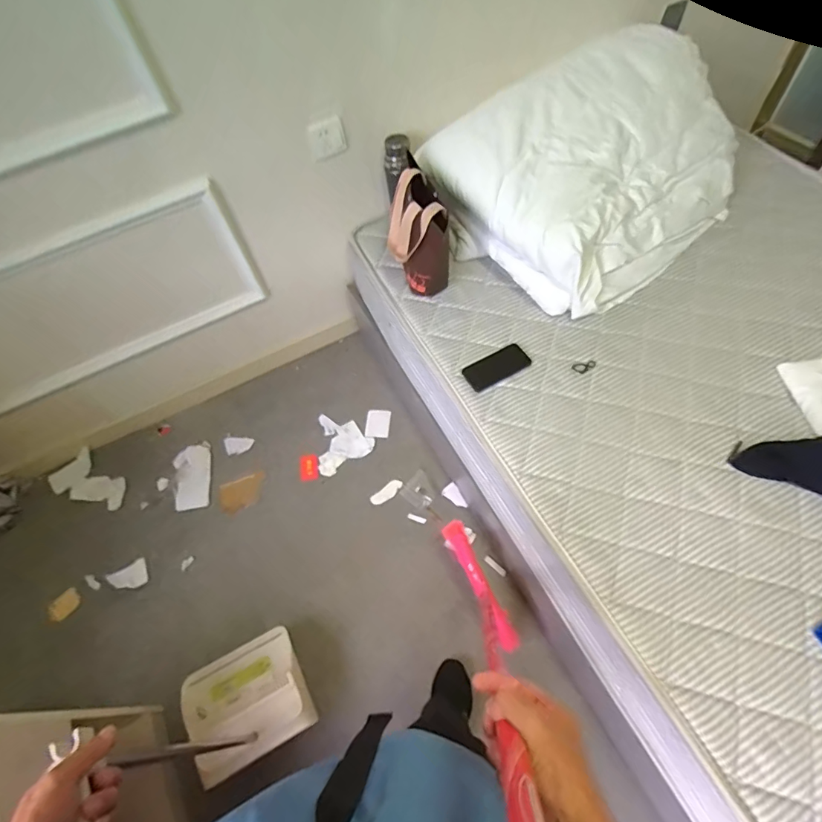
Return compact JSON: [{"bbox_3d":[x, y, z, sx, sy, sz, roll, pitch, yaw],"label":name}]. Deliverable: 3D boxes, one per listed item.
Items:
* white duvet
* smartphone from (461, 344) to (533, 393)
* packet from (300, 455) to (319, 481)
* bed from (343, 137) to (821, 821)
[{"bbox_3d":[0.482,-0.641,1.237,0.696,0.349,0.549,-38,63,-15],"label":"white duvet"},{"bbox_3d":[0.209,-0.108,1.145,0.160,0.009,0.078,-27,60,-12],"label":"smartphone"},{"bbox_3d":[-0.328,0.182,1.509,0.060,0.014,0.081,-8,58,-1],"label":"packet"},{"bbox_3d":[0.785,0.077,1.194,1.219,0.491,1.827,-25,60,-9],"label":"bed"}]

